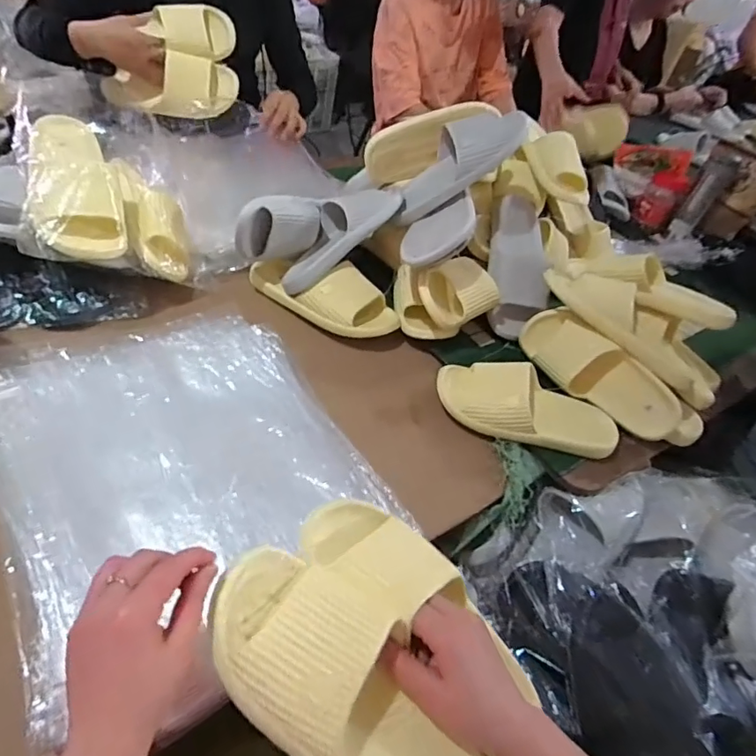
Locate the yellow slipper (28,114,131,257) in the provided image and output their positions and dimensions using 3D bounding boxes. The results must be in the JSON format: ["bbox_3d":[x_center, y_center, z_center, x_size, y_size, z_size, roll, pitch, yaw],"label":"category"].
[{"bbox_3d":[-0.418,-0.276,0.697,0.102,0.063,0.244,-15,69,-22],"label":"yellow slipper"}]

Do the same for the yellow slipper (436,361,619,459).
[{"bbox_3d":[0.212,0.043,0.718,0.255,0.077,0.099,15,44,-3],"label":"yellow slipper"}]

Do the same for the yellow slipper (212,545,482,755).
[{"bbox_3d":[-0.018,0.240,0.382,0.257,0.070,0.108,48,54,4],"label":"yellow slipper"}]

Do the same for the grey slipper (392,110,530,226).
[{"bbox_3d":[0.125,-0.360,0.846,0.255,0.072,0.090,-38,48,14],"label":"grey slipper"}]

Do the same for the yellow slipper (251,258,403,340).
[{"bbox_3d":[-0.085,-0.142,0.811,0.251,0.061,0.108,35,47,16],"label":"yellow slipper"}]

